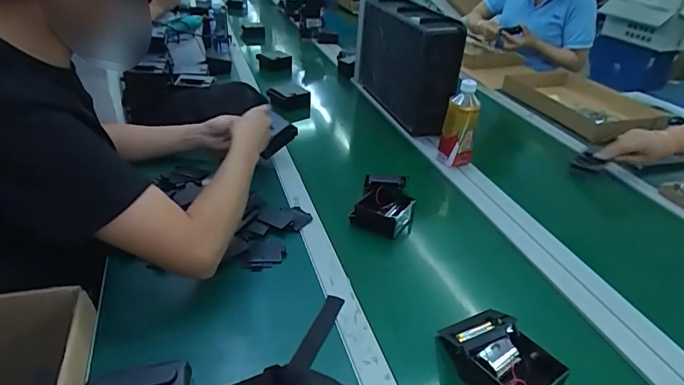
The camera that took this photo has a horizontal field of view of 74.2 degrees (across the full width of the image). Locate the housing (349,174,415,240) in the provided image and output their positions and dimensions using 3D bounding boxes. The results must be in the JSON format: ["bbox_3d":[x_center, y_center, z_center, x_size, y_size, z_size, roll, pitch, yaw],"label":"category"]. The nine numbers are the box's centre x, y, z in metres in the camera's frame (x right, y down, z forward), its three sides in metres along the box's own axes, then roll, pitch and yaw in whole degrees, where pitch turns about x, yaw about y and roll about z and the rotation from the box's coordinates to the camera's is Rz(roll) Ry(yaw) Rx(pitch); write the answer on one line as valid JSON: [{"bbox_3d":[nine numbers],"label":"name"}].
[{"bbox_3d":[0.079,0.021,0.809,0.099,0.065,0.119,14,34,16],"label":"housing"}]

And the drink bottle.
[{"bbox_3d":[0.254,-0.139,0.976,0.071,0.181,0.061,11,33,12],"label":"drink bottle"}]

